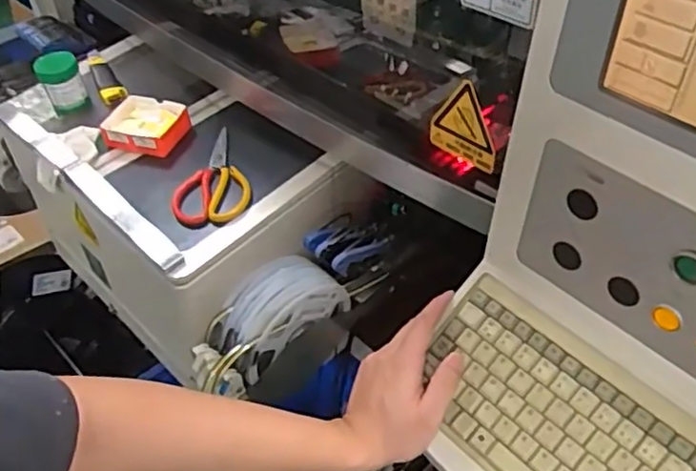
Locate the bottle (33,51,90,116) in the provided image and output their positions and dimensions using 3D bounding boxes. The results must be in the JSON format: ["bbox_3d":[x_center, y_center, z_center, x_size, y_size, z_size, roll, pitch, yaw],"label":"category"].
[{"bbox_3d":[-0.454,-0.243,1.059,0.065,0.080,0.057,-20,47,-17],"label":"bottle"}]

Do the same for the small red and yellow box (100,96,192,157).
[{"bbox_3d":[-0.296,-0.161,0.986,0.113,0.034,0.086,13,46,15],"label":"small red and yellow box"}]

